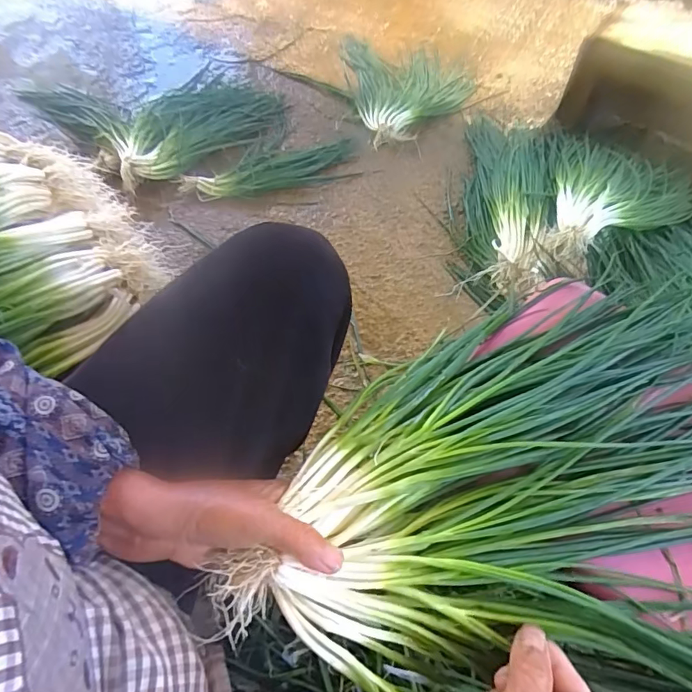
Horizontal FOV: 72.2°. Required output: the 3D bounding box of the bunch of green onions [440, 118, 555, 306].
[{"bbox_3d":[0.286,-0.290,0.870,0.173,0.080,0.452,15,65,10],"label":"bunch of green onions"}]

